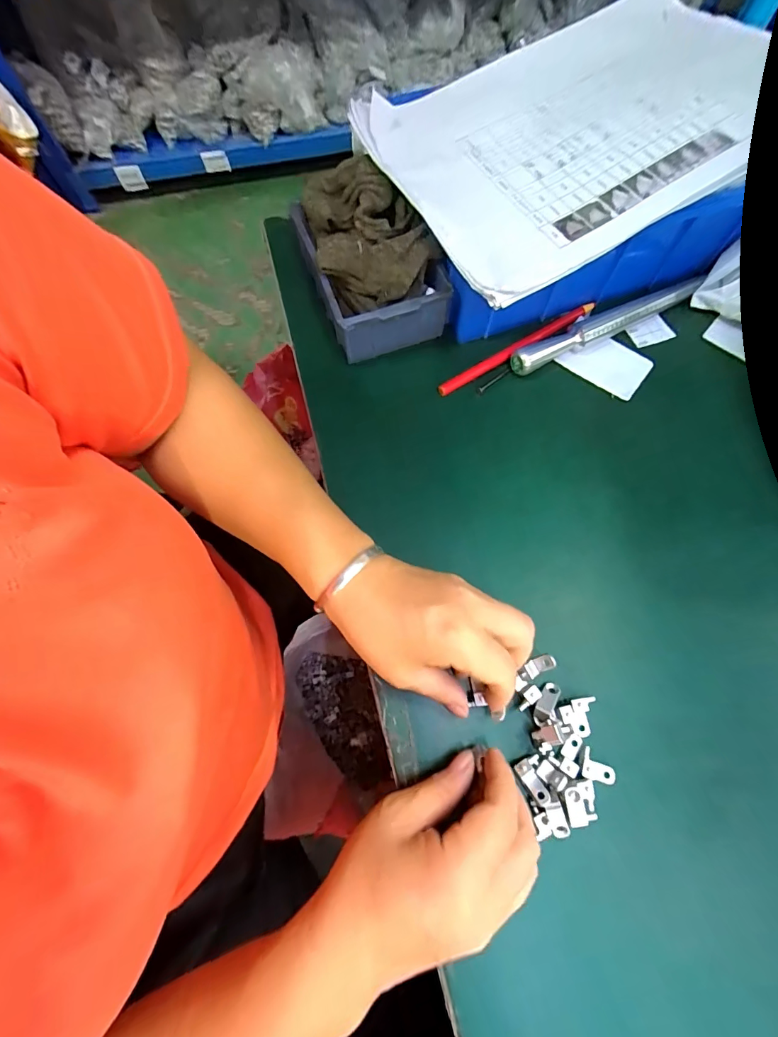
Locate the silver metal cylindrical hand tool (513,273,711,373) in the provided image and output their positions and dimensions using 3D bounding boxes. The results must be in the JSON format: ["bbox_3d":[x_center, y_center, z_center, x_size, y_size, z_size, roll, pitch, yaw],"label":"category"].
[{"bbox_3d":[0.190,-0.167,0.358,0.188,0.019,0.019,-25,71,-8],"label":"silver metal cylindrical hand tool"}]

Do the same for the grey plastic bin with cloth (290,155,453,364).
[{"bbox_3d":[-0.017,-0.216,0.348,0.097,0.071,0.148,-19,71,-6],"label":"grey plastic bin with cloth"}]

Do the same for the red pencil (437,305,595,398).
[{"bbox_3d":[0.113,-0.148,0.357,0.163,0.011,0.011,-30,72,-10],"label":"red pencil"}]

